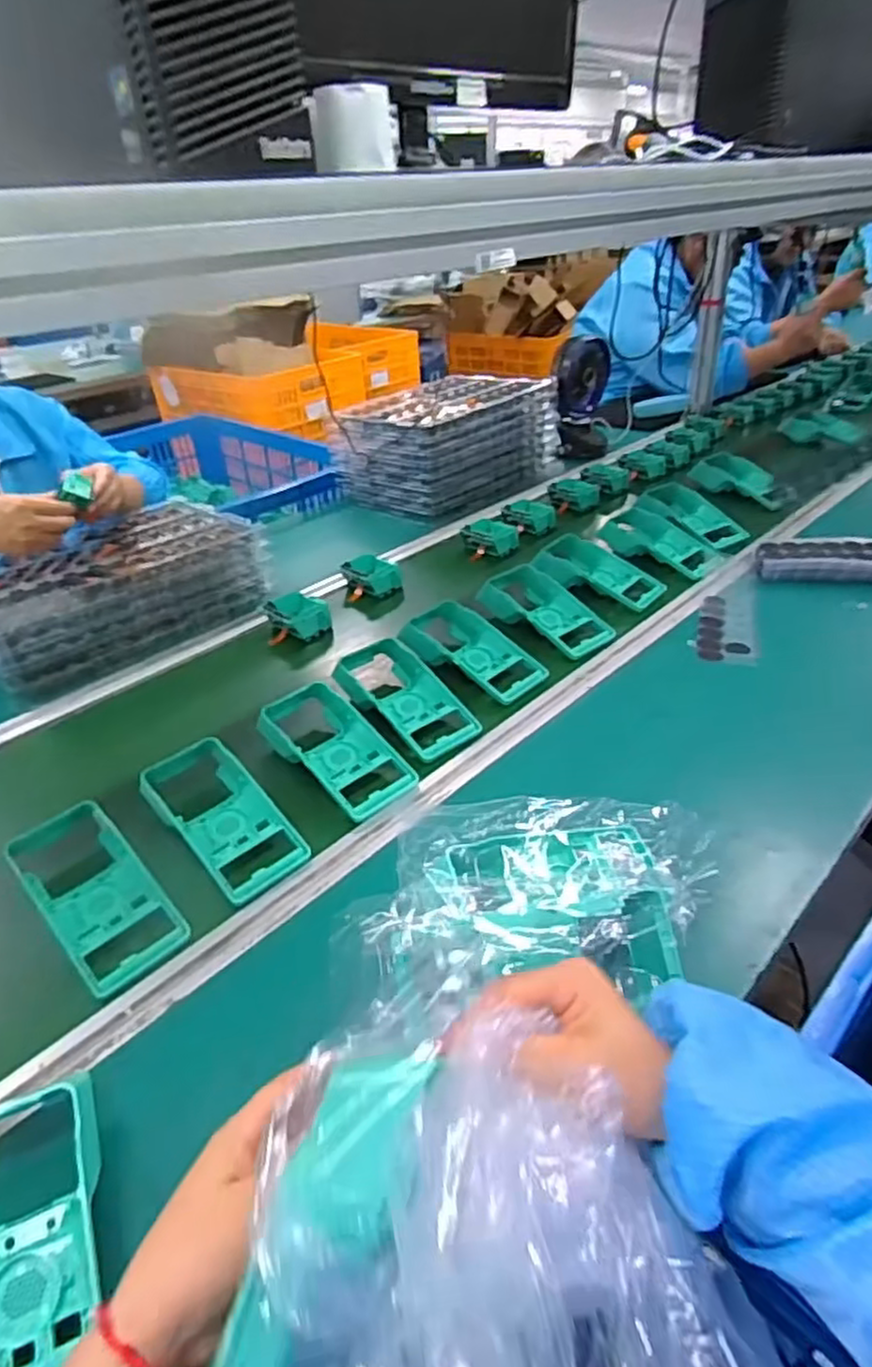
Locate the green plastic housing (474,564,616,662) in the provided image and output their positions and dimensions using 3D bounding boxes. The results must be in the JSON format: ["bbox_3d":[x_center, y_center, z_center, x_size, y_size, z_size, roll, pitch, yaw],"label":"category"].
[{"bbox_3d":[0.143,-0.093,0.940,0.093,0.035,0.181,-32,53,-28],"label":"green plastic housing"}]

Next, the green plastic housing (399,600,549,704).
[{"bbox_3d":[0.046,-0.039,0.865,0.177,0.051,0.093,22,40,34],"label":"green plastic housing"}]

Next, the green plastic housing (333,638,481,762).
[{"bbox_3d":[-0.036,0.016,0.795,0.091,0.047,0.192,-25,38,-30],"label":"green plastic housing"}]

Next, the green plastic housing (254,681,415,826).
[{"bbox_3d":[-0.100,0.064,0.726,0.090,0.051,0.176,-29,40,-35],"label":"green plastic housing"}]

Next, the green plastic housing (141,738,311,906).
[{"bbox_3d":[-0.199,0.121,0.658,0.085,0.053,0.175,-28,39,-33],"label":"green plastic housing"}]

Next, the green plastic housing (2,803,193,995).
[{"bbox_3d":[-0.291,0.172,0.600,0.084,0.038,0.193,-30,40,-35],"label":"green plastic housing"}]

